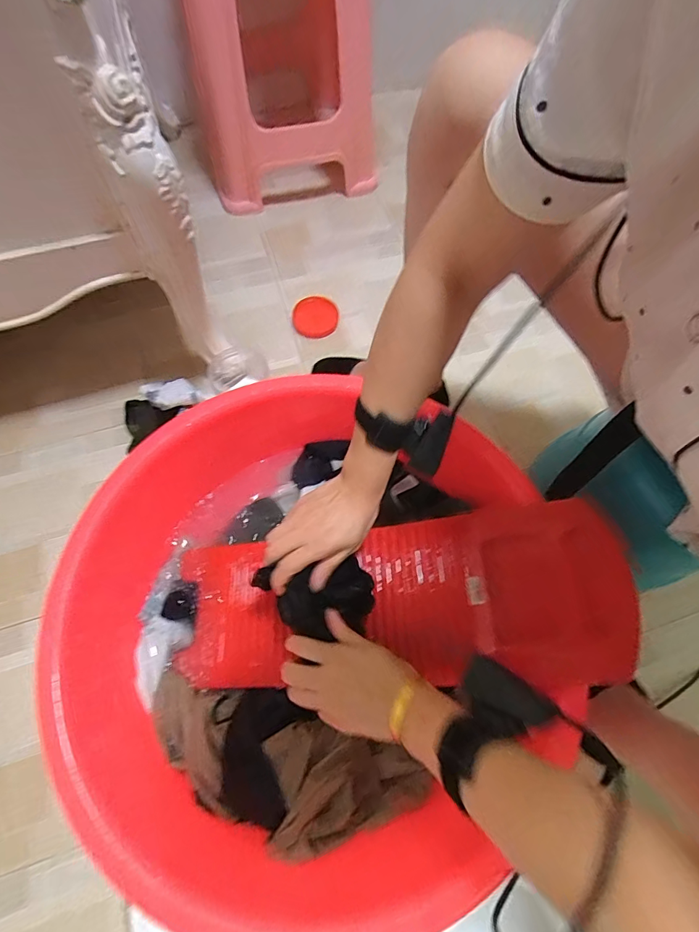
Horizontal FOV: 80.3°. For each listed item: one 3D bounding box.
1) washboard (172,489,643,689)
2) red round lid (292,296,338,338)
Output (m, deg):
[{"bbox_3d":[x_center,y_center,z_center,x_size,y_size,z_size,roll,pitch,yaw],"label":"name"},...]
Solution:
[{"bbox_3d":[0.029,0.157,0.496,0.540,0.055,0.193,-12,66,16],"label":"washboard"},{"bbox_3d":[-0.069,-0.305,0.852,0.091,0.016,0.104,0,67,-1],"label":"red round lid"}]

